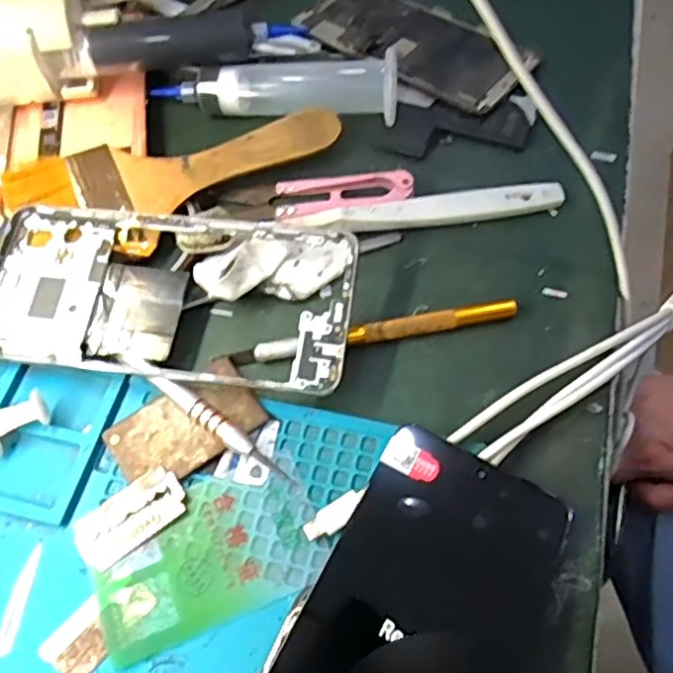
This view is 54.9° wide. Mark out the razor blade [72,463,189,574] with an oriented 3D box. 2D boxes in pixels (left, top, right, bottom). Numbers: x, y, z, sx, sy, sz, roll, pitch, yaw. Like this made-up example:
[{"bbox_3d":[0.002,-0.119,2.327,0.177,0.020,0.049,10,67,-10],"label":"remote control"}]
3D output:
[{"bbox_3d":[-0.080,0.070,0.252,0.043,0.004,0.022,-34,65,-15],"label":"razor blade"}]

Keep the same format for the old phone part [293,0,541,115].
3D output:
[{"bbox_3d":[0.045,-0.176,0.378,0.139,0.010,0.066,36,68,20],"label":"old phone part"}]

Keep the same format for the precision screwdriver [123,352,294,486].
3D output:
[{"bbox_3d":[-0.055,0.032,0.267,0.091,0.012,0.009,36,68,20],"label":"precision screwdriver"}]

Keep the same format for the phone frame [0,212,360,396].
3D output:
[{"bbox_3d":[-0.076,-0.019,0.288,0.166,0.008,0.083,3,70,5],"label":"phone frame"}]

